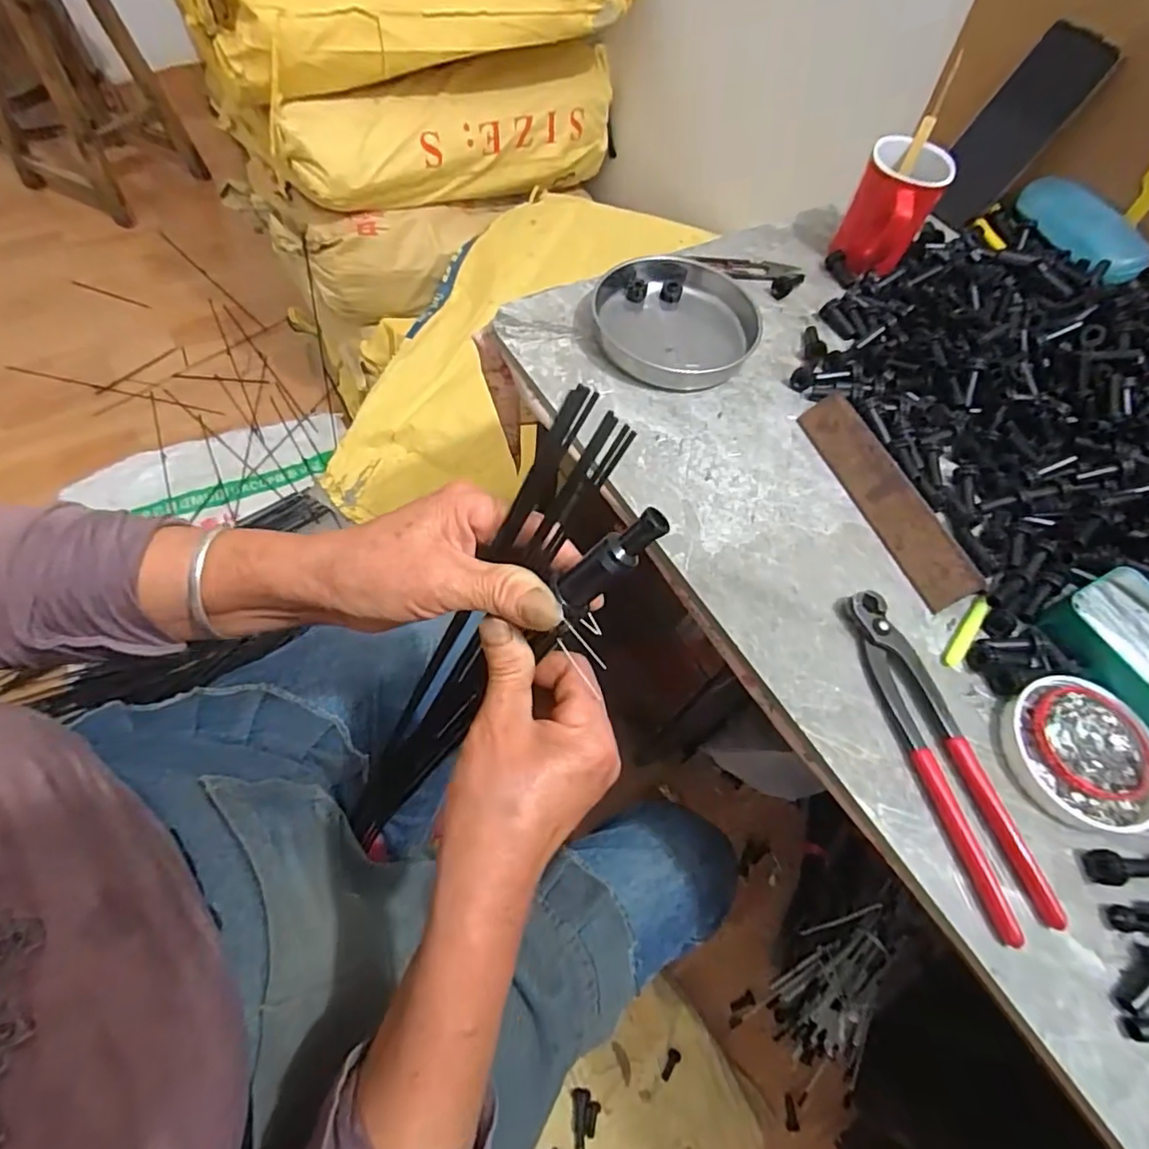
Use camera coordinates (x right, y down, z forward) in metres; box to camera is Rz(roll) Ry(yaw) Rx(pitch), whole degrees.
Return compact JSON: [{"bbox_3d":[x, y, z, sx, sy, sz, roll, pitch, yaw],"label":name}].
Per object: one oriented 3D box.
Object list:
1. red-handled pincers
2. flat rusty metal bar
[{"bbox_3d":[0.214,0.101,0.348,0.037,0.012,0.196,-12,63,-12],"label":"red-handled pincers"},{"bbox_3d":[0.224,-0.058,0.429,0.035,0.005,0.179,-37,63,28],"label":"flat rusty metal bar"}]

